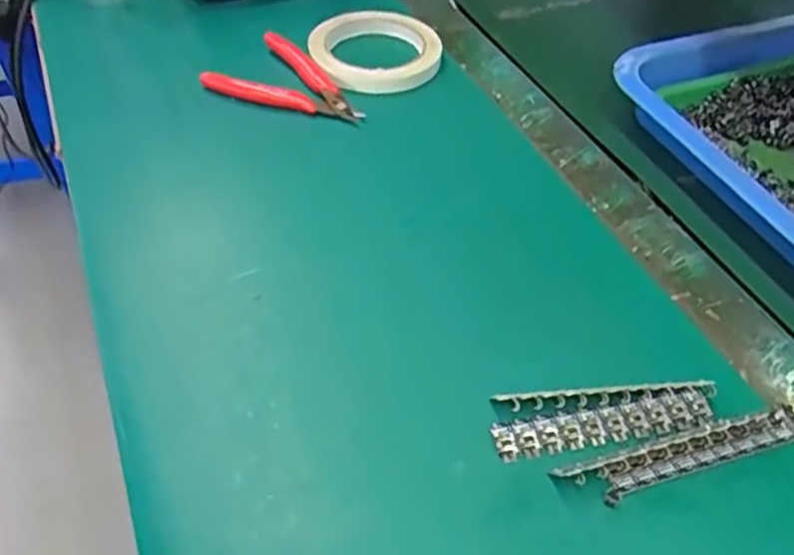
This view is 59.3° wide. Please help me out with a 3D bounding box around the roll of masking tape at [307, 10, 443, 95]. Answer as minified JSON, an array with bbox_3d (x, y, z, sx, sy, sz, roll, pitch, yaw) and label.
[{"bbox_3d":[-0.018,-0.187,0.571,0.103,0.019,0.115,-9,49,-10],"label":"roll of masking tape"}]

